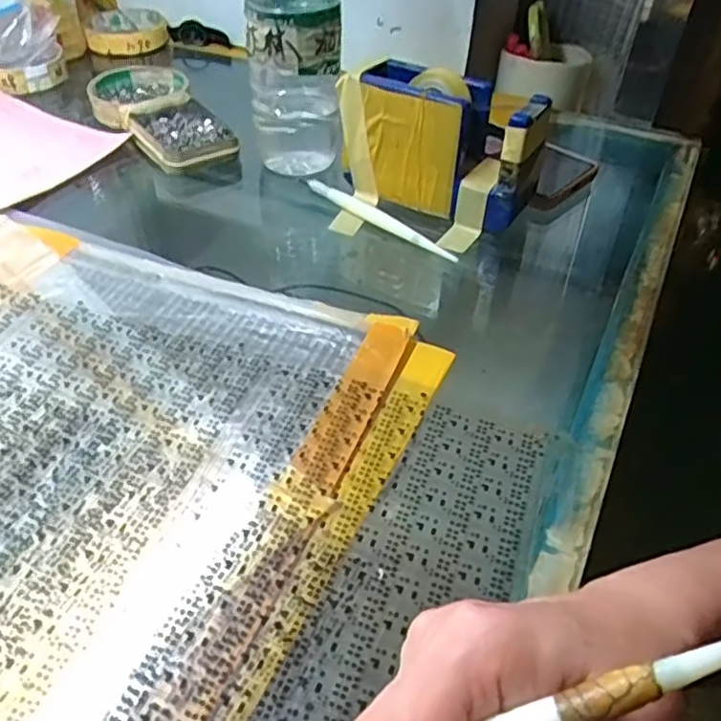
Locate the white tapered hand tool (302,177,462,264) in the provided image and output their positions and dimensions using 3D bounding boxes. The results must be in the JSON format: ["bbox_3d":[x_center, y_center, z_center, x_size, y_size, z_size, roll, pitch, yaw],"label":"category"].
[{"bbox_3d":[0.007,-0.100,0.453,0.143,0.010,0.007,35,53,30],"label":"white tapered hand tool"}]

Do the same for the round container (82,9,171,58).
[{"bbox_3d":[-0.249,-0.354,0.718,0.084,0.020,0.094,-9,45,-11],"label":"round container"}]

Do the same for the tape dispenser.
[{"bbox_3d":[0.056,-0.143,0.446,0.130,0.089,0.053,28,50,25],"label":"tape dispenser"}]

